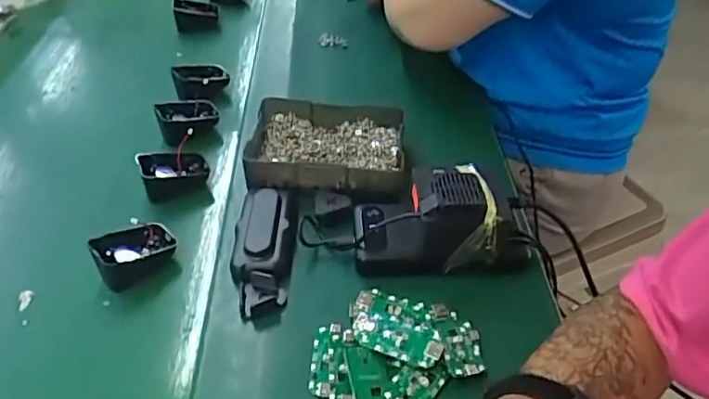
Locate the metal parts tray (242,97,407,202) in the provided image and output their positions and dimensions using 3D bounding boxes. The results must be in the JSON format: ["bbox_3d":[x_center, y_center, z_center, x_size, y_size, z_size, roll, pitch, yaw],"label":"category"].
[{"bbox_3d":[-0.026,-0.058,0.612,0.158,0.045,0.122,3,42,5],"label":"metal parts tray"}]

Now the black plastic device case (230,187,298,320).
[{"bbox_3d":[-0.081,0.040,0.523,0.052,0.027,0.147,-2,42,0],"label":"black plastic device case"}]

